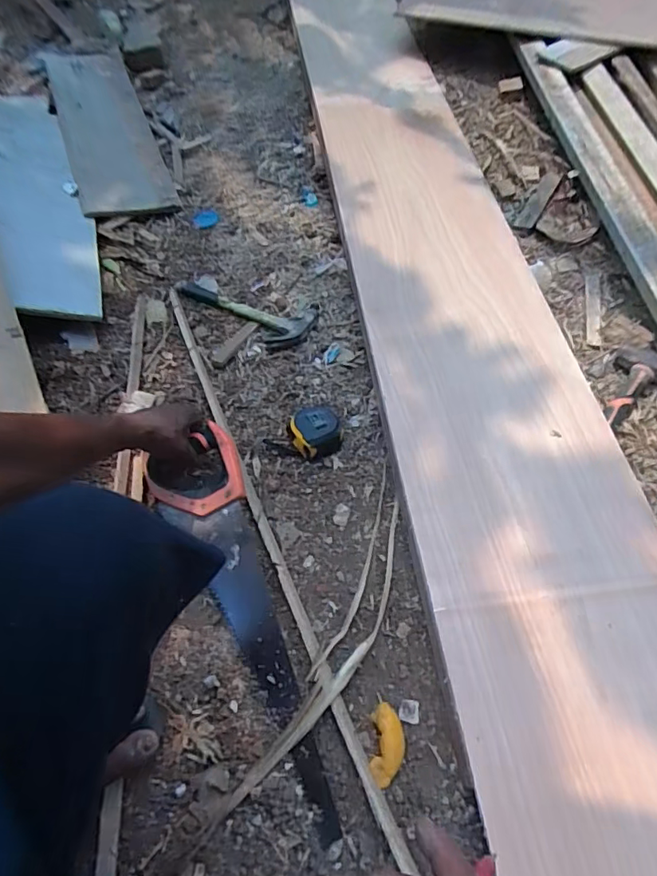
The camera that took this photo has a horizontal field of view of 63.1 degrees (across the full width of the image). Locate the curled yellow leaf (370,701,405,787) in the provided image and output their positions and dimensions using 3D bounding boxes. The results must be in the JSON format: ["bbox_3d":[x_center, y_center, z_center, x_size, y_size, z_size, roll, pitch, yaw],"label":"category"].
[{"bbox_3d":[0.066,0.347,0.606,0.038,0.011,0.080,2,60,1],"label":"curled yellow leaf"}]

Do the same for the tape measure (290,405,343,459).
[{"bbox_3d":[-0.017,-0.005,0.837,0.076,0.053,0.074,-25,63,-14],"label":"tape measure"}]

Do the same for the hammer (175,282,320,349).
[{"bbox_3d":[-0.155,-0.264,1.021,0.288,0.028,0.131,31,65,16],"label":"hammer"}]

